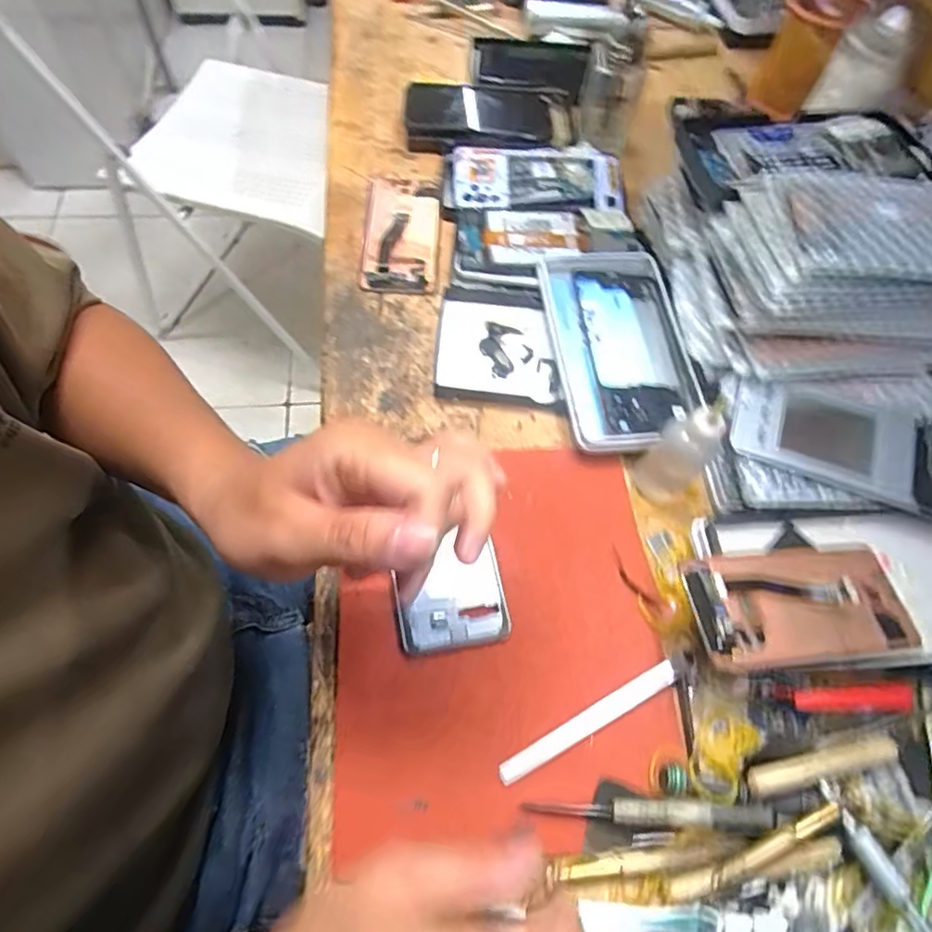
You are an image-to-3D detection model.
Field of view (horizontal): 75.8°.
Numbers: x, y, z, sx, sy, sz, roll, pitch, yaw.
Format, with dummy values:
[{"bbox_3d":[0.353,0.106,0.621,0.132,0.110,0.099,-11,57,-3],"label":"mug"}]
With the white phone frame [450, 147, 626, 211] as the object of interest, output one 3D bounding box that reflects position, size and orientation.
[{"bbox_3d":[0.067,-0.270,0.566,0.157,0.010,0.078,-3,76,-2],"label":"white phone frame"}]

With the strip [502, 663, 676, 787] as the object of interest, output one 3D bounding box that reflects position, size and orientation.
[{"bbox_3d":[0.072,0.148,0.347,0.118,0.007,0.012,-24,66,-16],"label":"strip"}]

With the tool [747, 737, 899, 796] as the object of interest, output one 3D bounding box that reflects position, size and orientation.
[{"bbox_3d":[0.200,0.166,0.335,0.099,0.011,0.013,-3,63,-19],"label":"tool"}]

